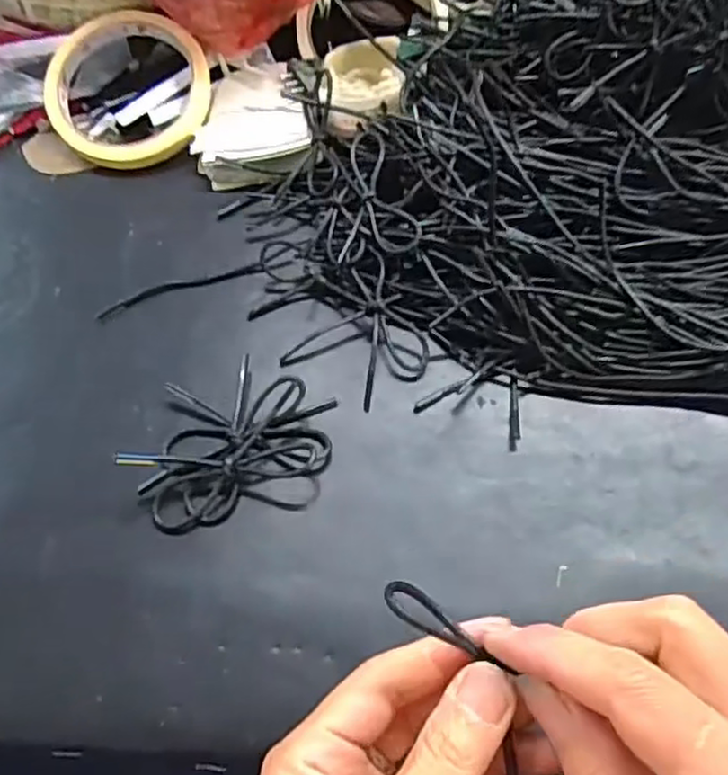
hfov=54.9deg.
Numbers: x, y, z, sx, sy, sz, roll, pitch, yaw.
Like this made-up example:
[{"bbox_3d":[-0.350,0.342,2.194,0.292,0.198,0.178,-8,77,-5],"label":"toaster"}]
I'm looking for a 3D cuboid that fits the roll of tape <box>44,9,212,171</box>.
[{"bbox_3d":[-0.135,-0.172,0.403,0.093,0.010,0.093,0,85,-2],"label":"roll of tape"}]

